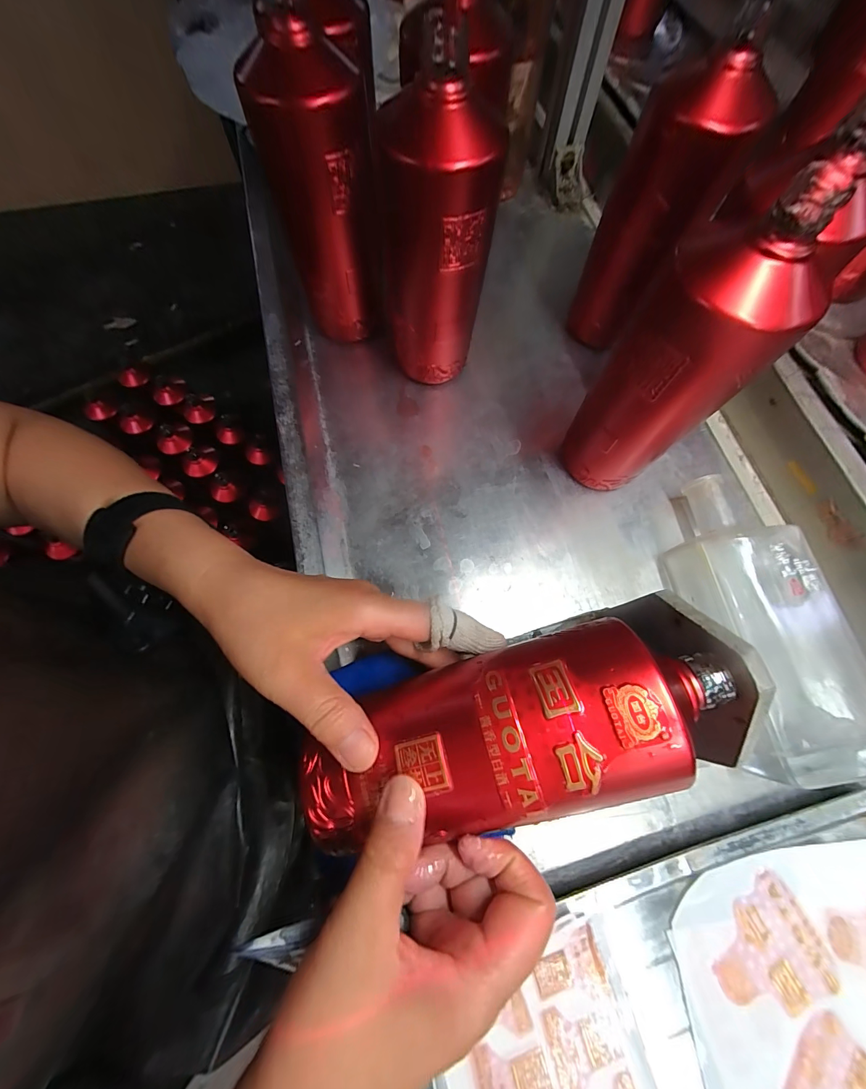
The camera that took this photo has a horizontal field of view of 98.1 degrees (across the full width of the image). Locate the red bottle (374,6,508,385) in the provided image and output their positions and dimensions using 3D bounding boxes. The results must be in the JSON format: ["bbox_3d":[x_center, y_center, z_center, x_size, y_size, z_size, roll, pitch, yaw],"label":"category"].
[{"bbox_3d":[0.001,-0.236,0.302,0.090,0.208,0.090,0,74,3],"label":"red bottle"}]

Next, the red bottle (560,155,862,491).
[{"bbox_3d":[0.163,-0.114,0.265,0.079,0.201,0.065,-5,74,1],"label":"red bottle"}]

